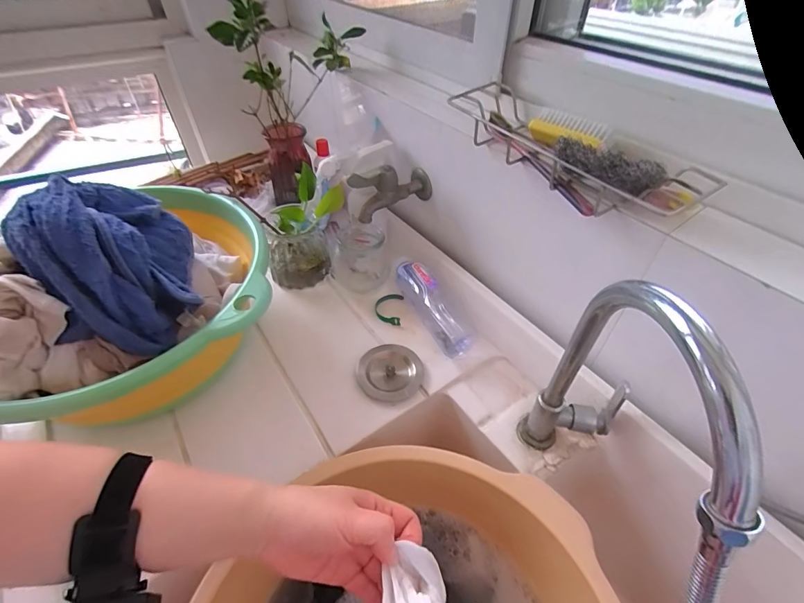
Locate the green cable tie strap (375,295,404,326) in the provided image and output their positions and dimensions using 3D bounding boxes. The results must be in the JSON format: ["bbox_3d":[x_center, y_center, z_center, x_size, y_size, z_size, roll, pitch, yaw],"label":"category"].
[{"bbox_3d":[-0.021,0.011,0.599,0.041,0.009,0.061,4,46,5],"label":"green cable tie strap"}]

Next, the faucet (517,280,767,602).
[{"bbox_3d":[0.164,0.142,0.292,0.087,0.238,0.252,7,47,8],"label":"faucet"}]

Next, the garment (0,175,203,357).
[{"bbox_3d":[-0.289,-0.041,0.391,0.127,0.117,0.167,-19,49,-17],"label":"garment"}]

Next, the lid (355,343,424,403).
[{"bbox_3d":[-0.016,0.089,0.515,0.081,0.021,0.084,0,46,0],"label":"lid"}]

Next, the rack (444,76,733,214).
[{"bbox_3d":[0.158,-0.158,0.416,0.090,0.045,0.284,-24,50,-21],"label":"rack"}]

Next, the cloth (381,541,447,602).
[{"bbox_3d":[0.009,0.204,0.274,0.043,0.037,0.064,-1,46,0],"label":"cloth"}]

